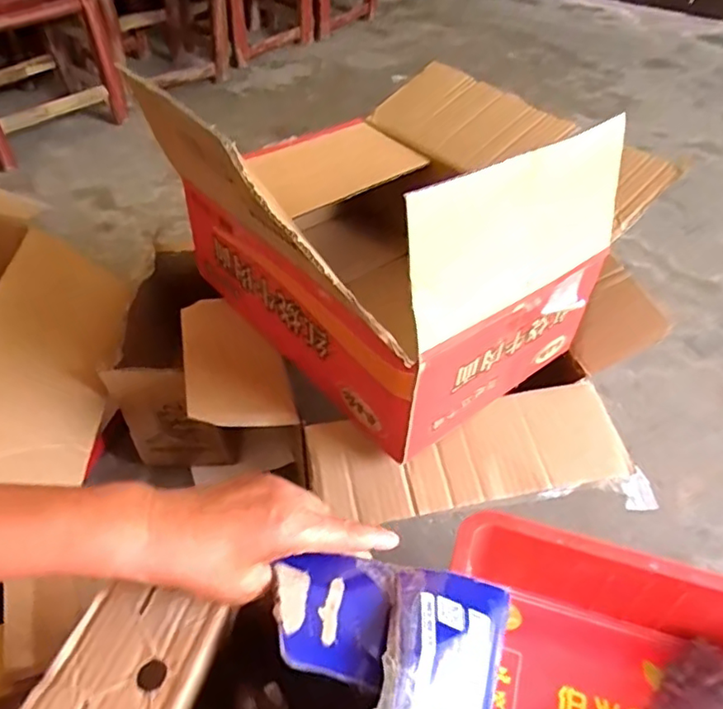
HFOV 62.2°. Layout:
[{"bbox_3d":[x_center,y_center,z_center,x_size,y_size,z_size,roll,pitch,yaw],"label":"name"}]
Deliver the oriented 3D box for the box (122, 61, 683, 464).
[{"bbox_3d":[0.068,-0.155,0.650,0.437,0.274,0.405,-27,52,-25],"label":"box"}]

